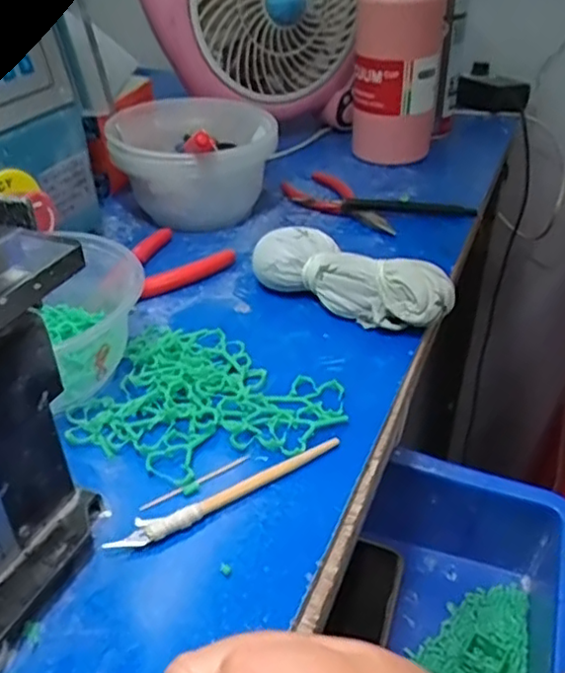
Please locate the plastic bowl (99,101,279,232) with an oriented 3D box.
[{"bbox_3d":[-0.082,-0.147,0.535,0.120,0.082,0.104,19,40,25],"label":"plastic bowl"}]

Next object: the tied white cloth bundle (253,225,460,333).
[{"bbox_3d":[0.046,-0.039,0.429,0.134,0.041,0.049,20,42,26],"label":"tied white cloth bundle"}]

